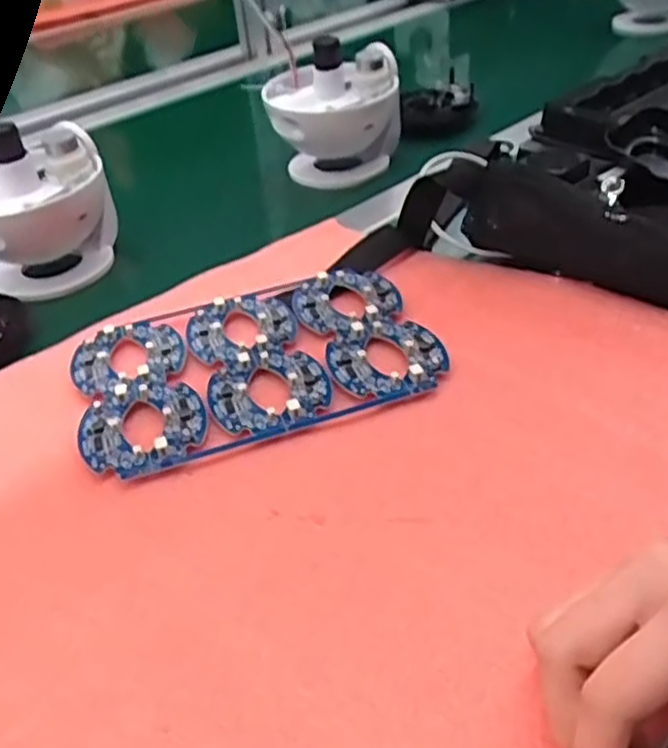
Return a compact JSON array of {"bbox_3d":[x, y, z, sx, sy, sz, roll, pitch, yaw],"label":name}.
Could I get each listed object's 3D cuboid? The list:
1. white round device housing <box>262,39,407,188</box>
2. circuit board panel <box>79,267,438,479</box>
[{"bbox_3d":[-0.004,-0.231,0.660,0.112,0.125,0.088,8,42,16],"label":"white round device housing"},{"bbox_3d":[-0.047,-0.010,0.429,0.199,0.008,0.135,-16,41,-12],"label":"circuit board panel"}]

